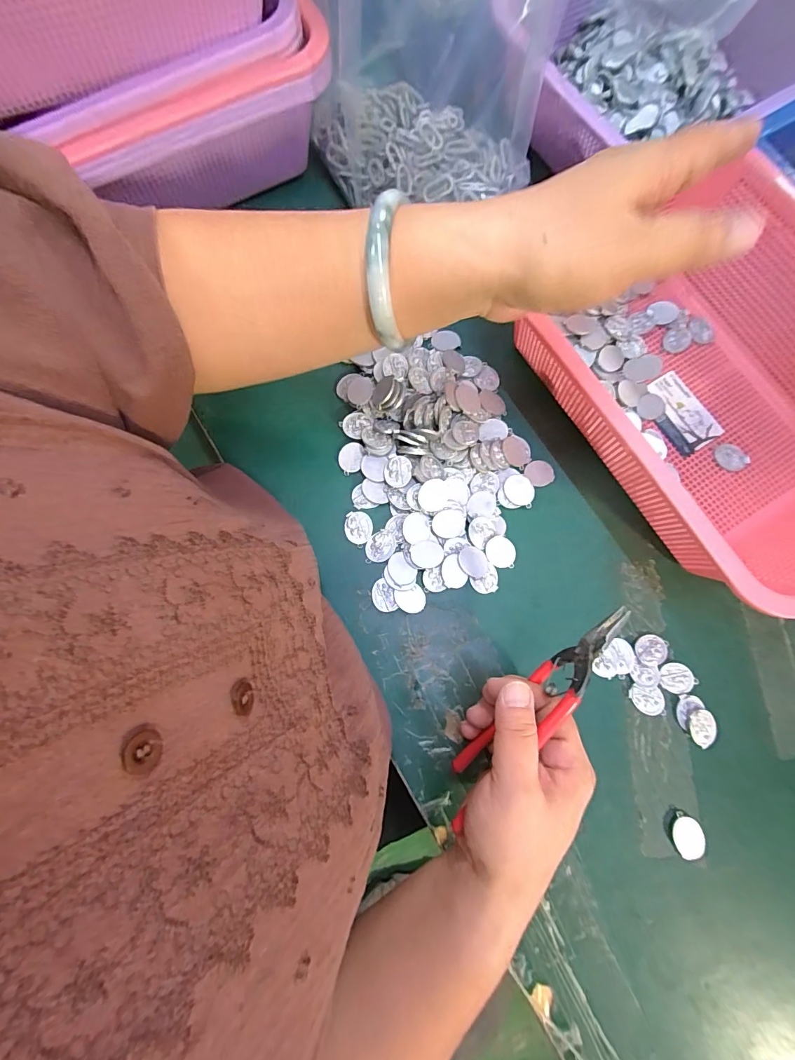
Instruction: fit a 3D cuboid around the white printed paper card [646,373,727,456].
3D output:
[{"bbox_3d":[0.238,-0.099,0.338,0.040,0.004,0.067,-30,81,-7],"label":"white printed paper card"}]

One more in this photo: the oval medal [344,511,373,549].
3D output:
[{"bbox_3d":[-0.030,-0.001,0.311,0.021,0.004,0.028,-8,79,-2],"label":"oval medal"}]

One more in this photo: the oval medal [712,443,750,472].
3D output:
[{"bbox_3d":[0.272,-0.060,0.328,0.021,0.004,0.024,-34,78,3],"label":"oval medal"}]

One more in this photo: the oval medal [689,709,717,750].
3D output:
[{"bbox_3d":[0.218,0.142,0.287,0.018,0.004,0.025,-1,85,5],"label":"oval medal"}]

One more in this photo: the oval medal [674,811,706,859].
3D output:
[{"bbox_3d":[0.198,0.209,0.273,0.021,0.004,0.025,25,79,4],"label":"oval medal"}]

